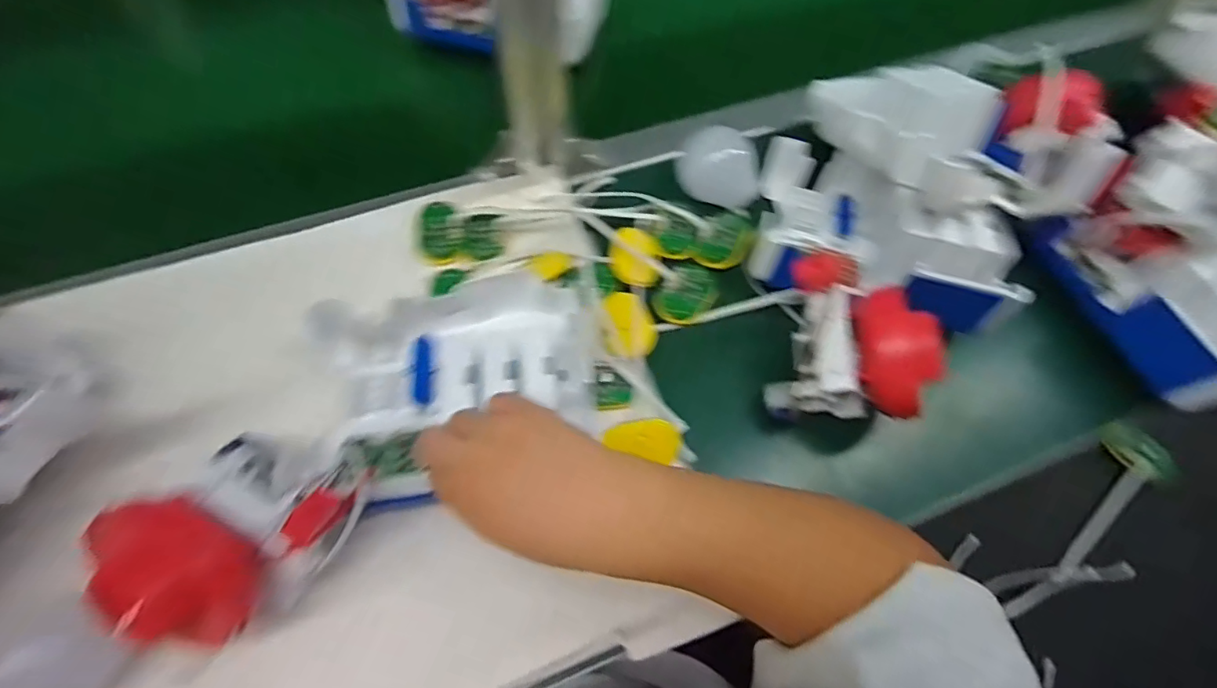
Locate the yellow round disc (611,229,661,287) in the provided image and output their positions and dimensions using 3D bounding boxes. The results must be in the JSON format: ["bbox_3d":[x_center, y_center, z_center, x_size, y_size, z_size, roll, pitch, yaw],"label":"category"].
[{"bbox_3d":[0.021,-0.069,0.418,0.038,0.011,0.049,7,65,1],"label":"yellow round disc"}]

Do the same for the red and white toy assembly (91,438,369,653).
[{"bbox_3d":[-0.201,0.106,0.291,0.098,0.060,0.100,1,65,-2],"label":"red and white toy assembly"}]

